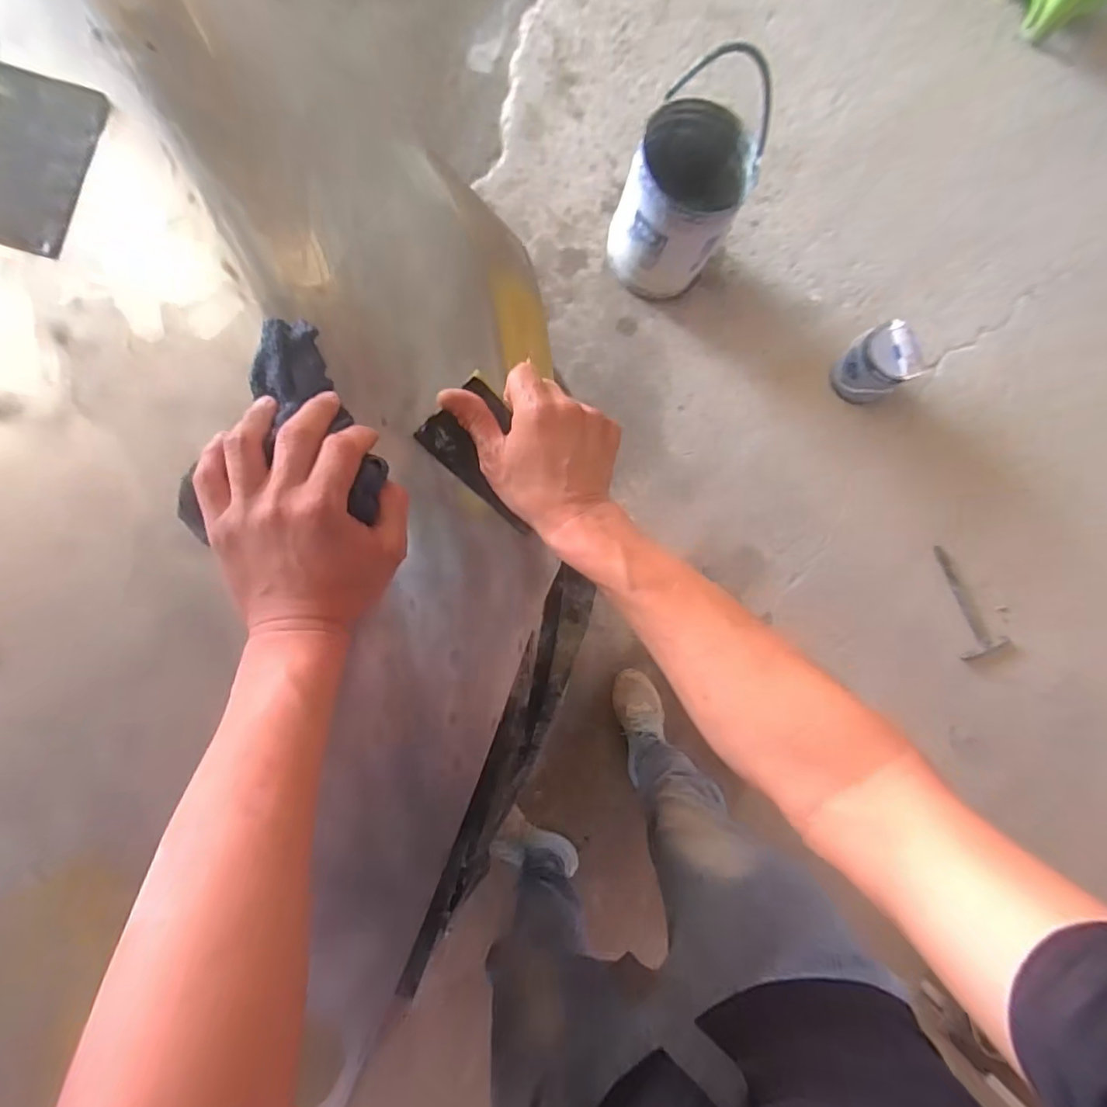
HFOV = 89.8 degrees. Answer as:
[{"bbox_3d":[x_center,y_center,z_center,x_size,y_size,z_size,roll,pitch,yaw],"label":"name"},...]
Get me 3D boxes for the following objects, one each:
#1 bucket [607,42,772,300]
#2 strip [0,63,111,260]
[{"bbox_3d":[0.312,-0.875,1.338,0.275,0.437,0.277,1,85,-8],"label":"bucket"},{"bbox_3d":[-0.345,-0.258,0.366,0.069,0.006,0.117,13,84,-7],"label":"strip"}]

